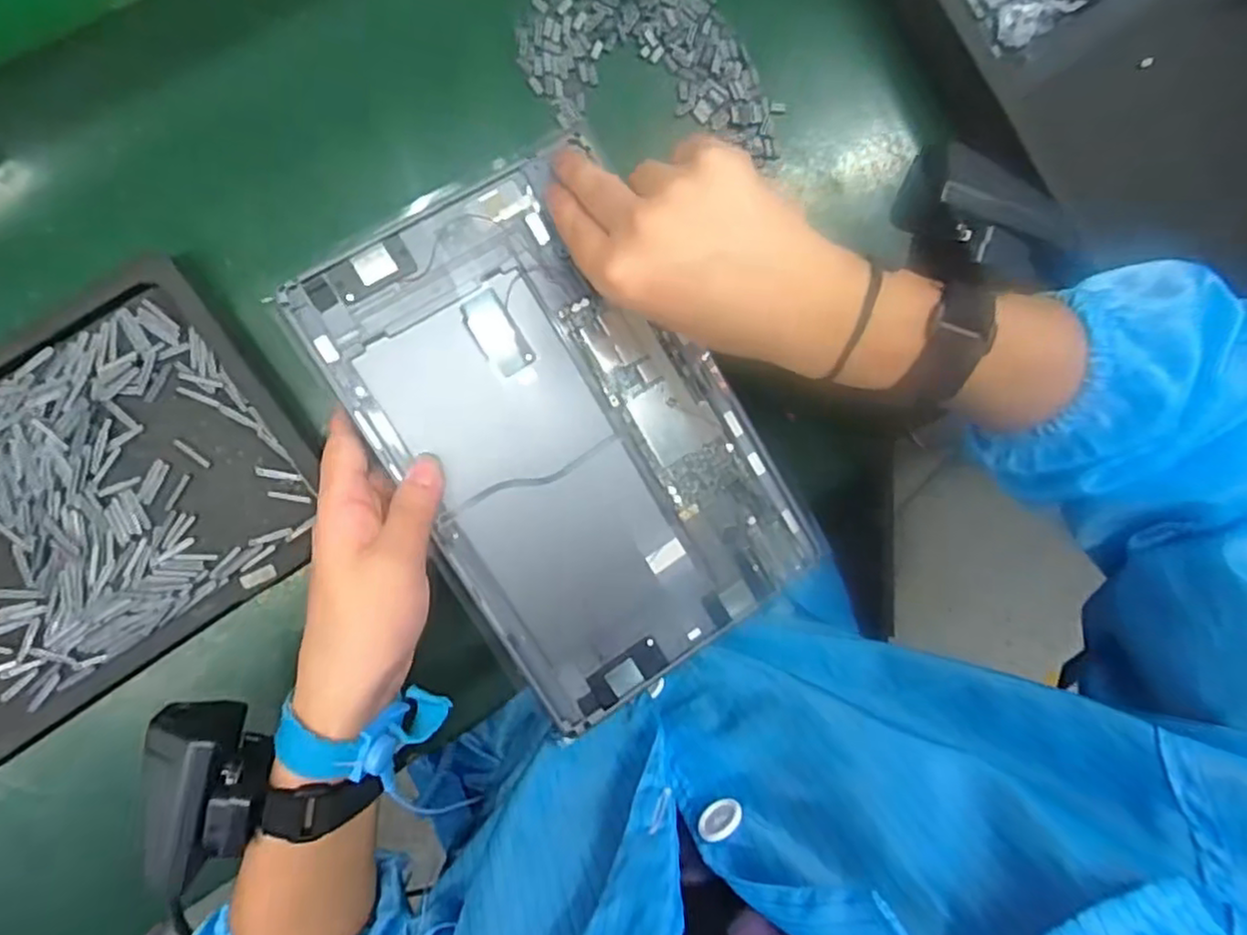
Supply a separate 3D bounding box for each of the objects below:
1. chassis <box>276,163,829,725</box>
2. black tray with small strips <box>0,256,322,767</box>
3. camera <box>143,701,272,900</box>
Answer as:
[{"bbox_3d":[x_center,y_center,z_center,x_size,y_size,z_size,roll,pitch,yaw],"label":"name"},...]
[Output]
[{"bbox_3d":[-0.026,-0.012,0.337,0.162,0.017,0.247,-33,97,-5],"label":"chassis"},{"bbox_3d":[-0.273,0.034,0.325,0.248,0.020,0.151,-36,98,-5],"label":"black tray with small strips"},{"bbox_3d":[-0.171,0.133,0.277,0.044,0.033,0.068,8,92,-9],"label":"camera"}]

